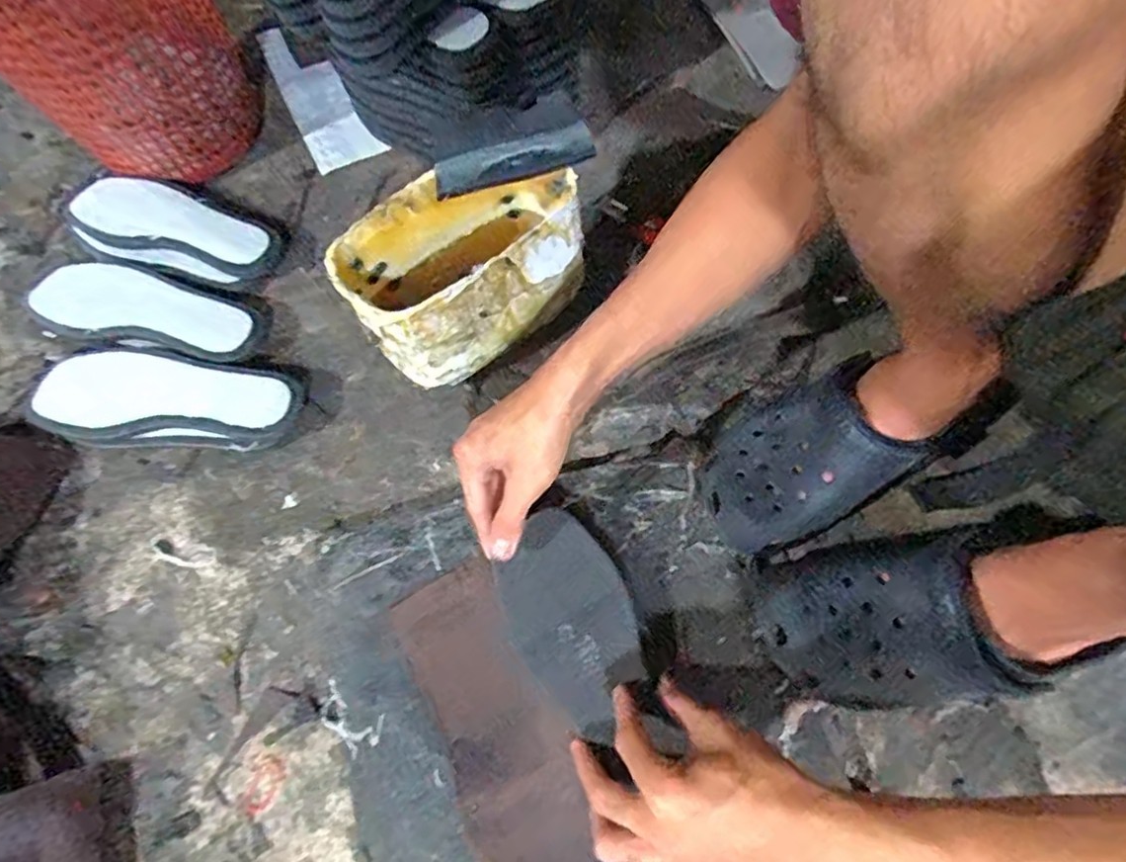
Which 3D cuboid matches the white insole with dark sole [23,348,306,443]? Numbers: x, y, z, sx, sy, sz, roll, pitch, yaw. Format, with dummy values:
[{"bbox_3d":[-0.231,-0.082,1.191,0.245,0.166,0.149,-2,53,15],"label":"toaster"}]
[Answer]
[{"bbox_3d":[-0.363,-0.030,0.585,0.260,0.034,0.082,2,63,6],"label":"white insole with dark sole"}]

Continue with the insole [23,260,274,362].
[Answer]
[{"bbox_3d":[-0.401,-0.115,0.634,0.235,0.045,0.089,11,66,9],"label":"insole"}]

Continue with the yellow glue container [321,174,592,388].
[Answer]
[{"bbox_3d":[-0.079,-0.135,0.564,0.203,0.128,0.115,-35,67,-12],"label":"yellow glue container"}]

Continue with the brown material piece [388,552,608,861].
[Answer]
[{"bbox_3d":[-0.043,0.216,0.449,0.080,0.006,0.252,-26,65,-6],"label":"brown material piece"}]

